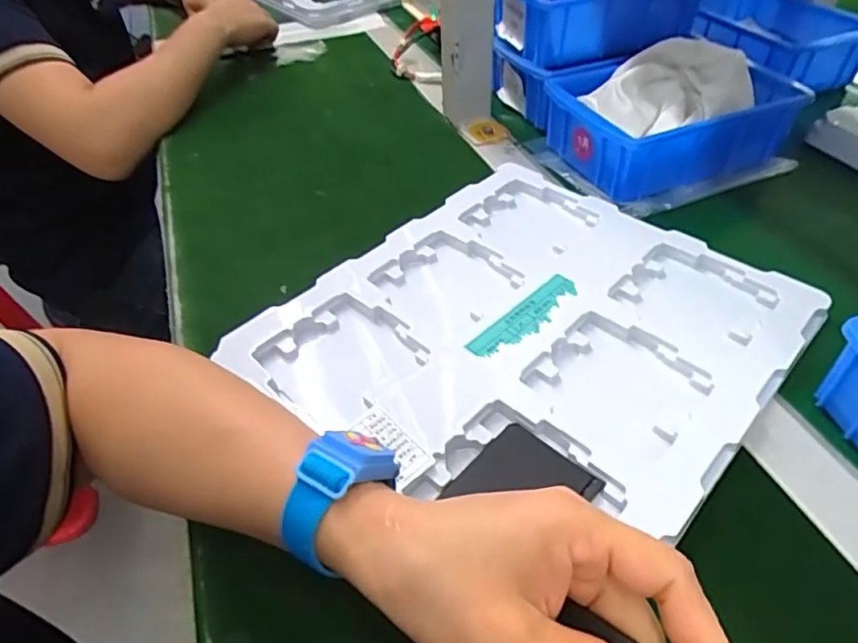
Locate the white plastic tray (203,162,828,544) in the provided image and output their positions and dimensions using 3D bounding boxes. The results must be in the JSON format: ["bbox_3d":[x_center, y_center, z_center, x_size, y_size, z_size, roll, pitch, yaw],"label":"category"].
[{"bbox_3d":[0.069,0.001,0.377,0.274,0.031,0.291,31,55,30],"label":"white plastic tray"}]

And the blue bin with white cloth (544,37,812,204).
[{"bbox_3d":[0.223,-0.195,0.515,0.196,0.072,0.134,-16,47,-12],"label":"blue bin with white cloth"}]

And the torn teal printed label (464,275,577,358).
[{"bbox_3d":[0.067,-0.003,0.379,0.097,0.007,0.024,-36,54,-28],"label":"torn teal printed label"}]

